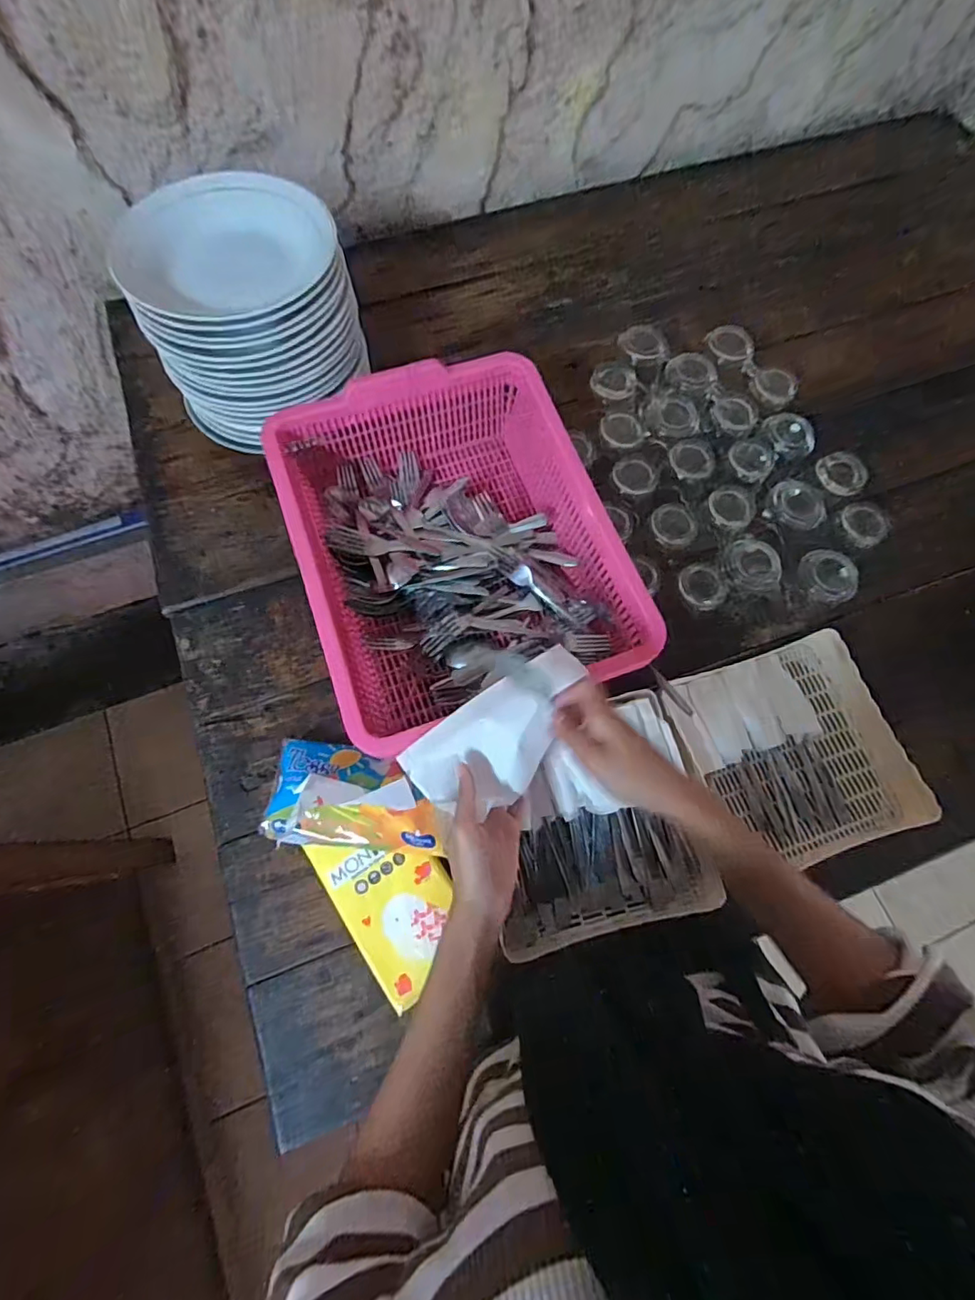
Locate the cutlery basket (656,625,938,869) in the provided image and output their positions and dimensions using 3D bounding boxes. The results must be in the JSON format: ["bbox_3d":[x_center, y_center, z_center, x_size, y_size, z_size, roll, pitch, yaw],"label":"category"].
[{"bbox_3d":[0.313,0.111,0.573,0.214,0.055,0.219,-17,73,-8],"label":"cutlery basket"}]

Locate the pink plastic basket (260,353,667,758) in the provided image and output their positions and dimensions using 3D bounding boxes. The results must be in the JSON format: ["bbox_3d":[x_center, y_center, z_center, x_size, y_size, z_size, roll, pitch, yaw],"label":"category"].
[{"bbox_3d":[-0.037,-0.111,0.599,0.313,0.111,0.396,-20,73,-8],"label":"pink plastic basket"}]

